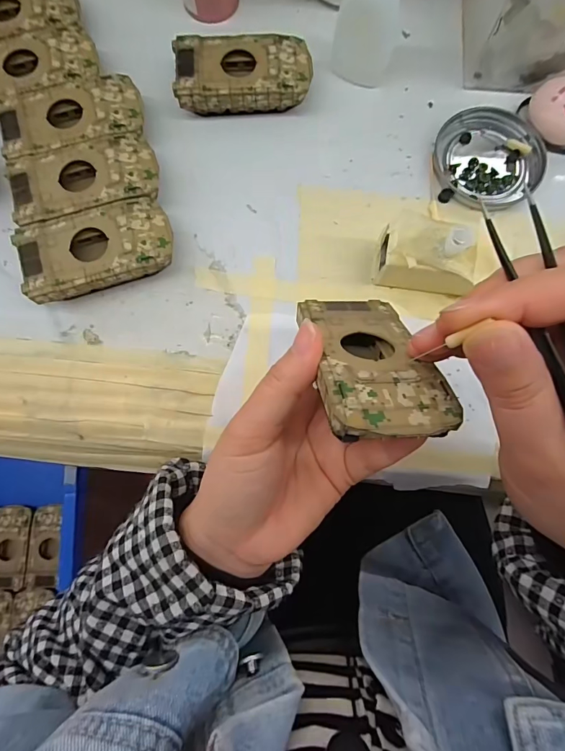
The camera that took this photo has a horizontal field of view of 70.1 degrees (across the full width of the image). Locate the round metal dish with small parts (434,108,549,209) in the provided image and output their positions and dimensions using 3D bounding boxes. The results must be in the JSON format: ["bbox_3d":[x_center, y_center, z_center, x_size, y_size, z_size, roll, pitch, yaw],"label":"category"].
[{"bbox_3d":[0.152,-0.162,0.297,0.076,0.009,0.077,0,79,0],"label":"round metal dish with small parts"}]

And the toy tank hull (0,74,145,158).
[{"bbox_3d":[-0.147,-0.180,0.287,0.094,0.019,0.051,-15,80,-3],"label":"toy tank hull"}]

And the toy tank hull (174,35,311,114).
[{"bbox_3d":[-0.028,-0.221,0.298,0.095,0.025,0.050,-5,79,-1],"label":"toy tank hull"}]

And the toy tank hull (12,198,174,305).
[{"bbox_3d":[-0.121,-0.081,0.272,0.096,0.026,0.050,-18,80,-4],"label":"toy tank hull"}]

